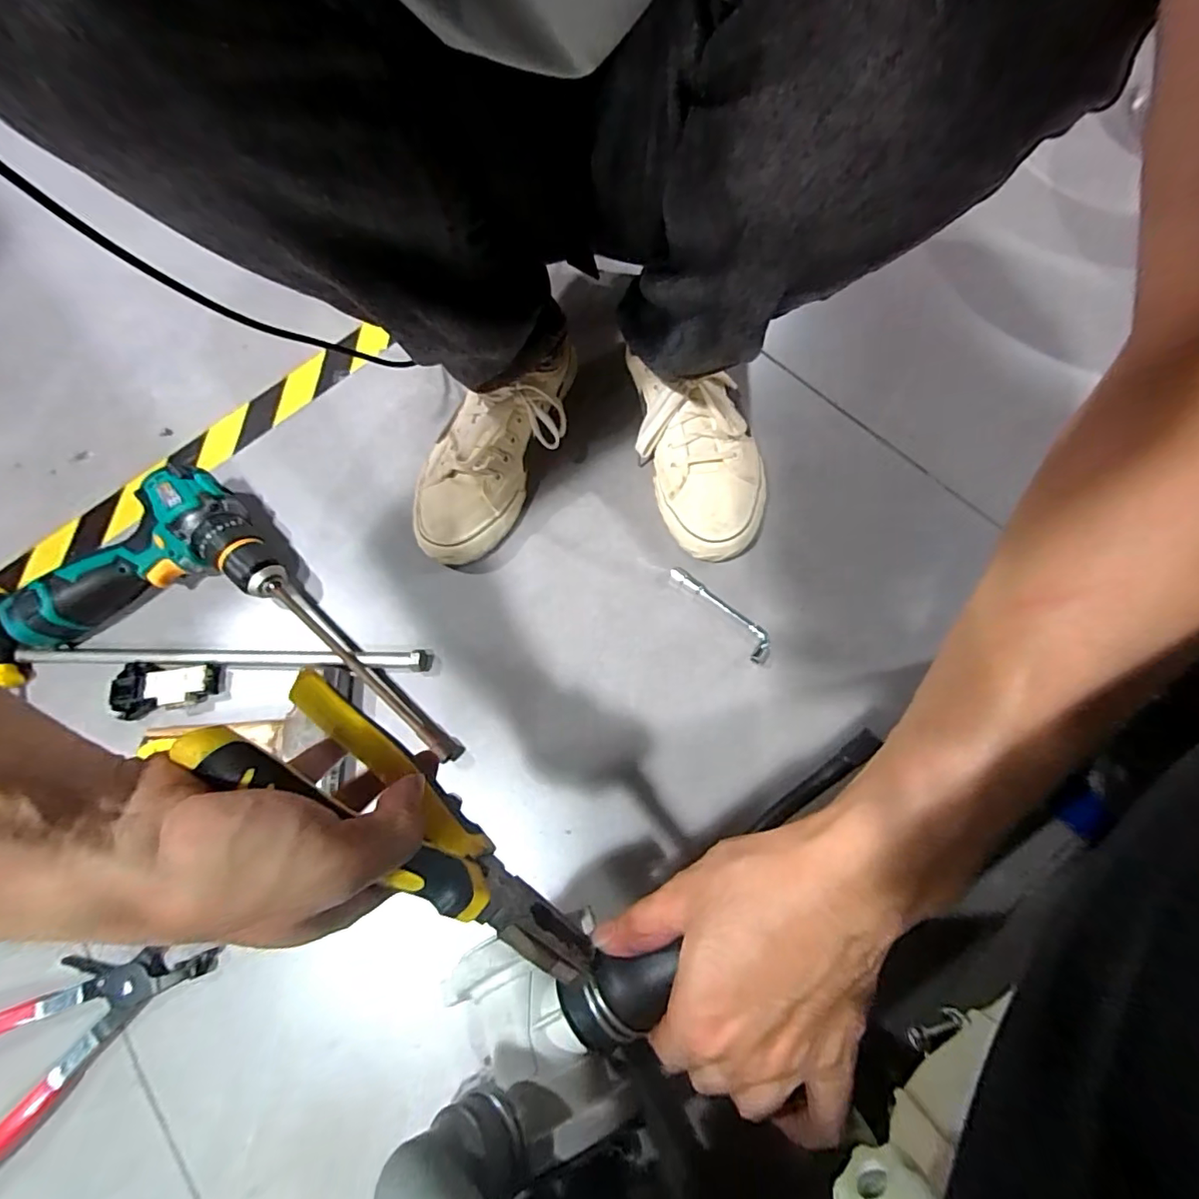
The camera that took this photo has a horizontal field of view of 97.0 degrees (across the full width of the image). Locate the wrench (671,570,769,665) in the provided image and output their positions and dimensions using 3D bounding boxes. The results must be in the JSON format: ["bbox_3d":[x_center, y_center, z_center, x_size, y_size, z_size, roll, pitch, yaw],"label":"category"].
[{"bbox_3d":[0.110,0.009,0.476,0.025,0.008,0.112,-38,73,-10],"label":"wrench"}]

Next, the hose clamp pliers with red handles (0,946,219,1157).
[{"bbox_3d":[-0.396,0.310,0.388,0.206,0.027,0.095,-40,74,-11],"label":"hose clamp pliers with red handles"}]

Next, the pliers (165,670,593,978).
[{"bbox_3d":[-0.076,0.104,0.236,0.185,0.088,0.031,42,76,-8],"label":"pliers"}]

